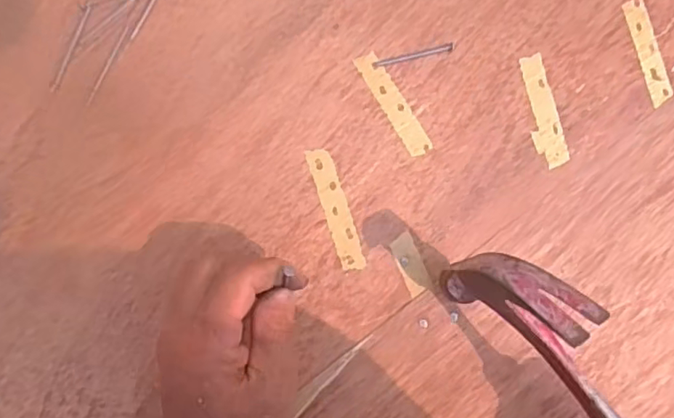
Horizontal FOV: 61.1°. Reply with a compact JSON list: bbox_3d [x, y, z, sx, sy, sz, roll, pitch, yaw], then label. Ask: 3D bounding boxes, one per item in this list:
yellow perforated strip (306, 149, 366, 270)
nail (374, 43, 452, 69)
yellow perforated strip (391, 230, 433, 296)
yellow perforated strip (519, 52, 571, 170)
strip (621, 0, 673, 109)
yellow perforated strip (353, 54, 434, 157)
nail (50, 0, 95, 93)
[{"bbox_3d":[0.000,0.000,0.369,0.017,0.004,0.080,-17,87,-4],"label":"yellow perforated strip"},{"bbox_3d":[0.051,-0.102,0.379,0.055,0.004,0.004,-15,87,-4],"label":"nail"},{"bbox_3d":[0.048,0.036,0.369,0.016,0.004,0.039,-24,88,-4],"label":"yellow perforated strip"},{"bbox_3d":[0.139,-0.066,0.383,0.020,0.004,0.076,-13,87,-4],"label":"yellow perforated strip"},{"bbox_3d":[0.214,-0.108,0.392,0.017,0.004,0.074,-16,87,-4],"label":"strip"},{"bbox_3d":[0.038,-0.069,0.376,0.016,0.004,0.075,-33,88,-5],"label":"yellow perforated strip"},{"bbox_3d":[-0.168,-0.112,0.367,0.005,0.004,0.079,21,85,-1],"label":"nail"}]

